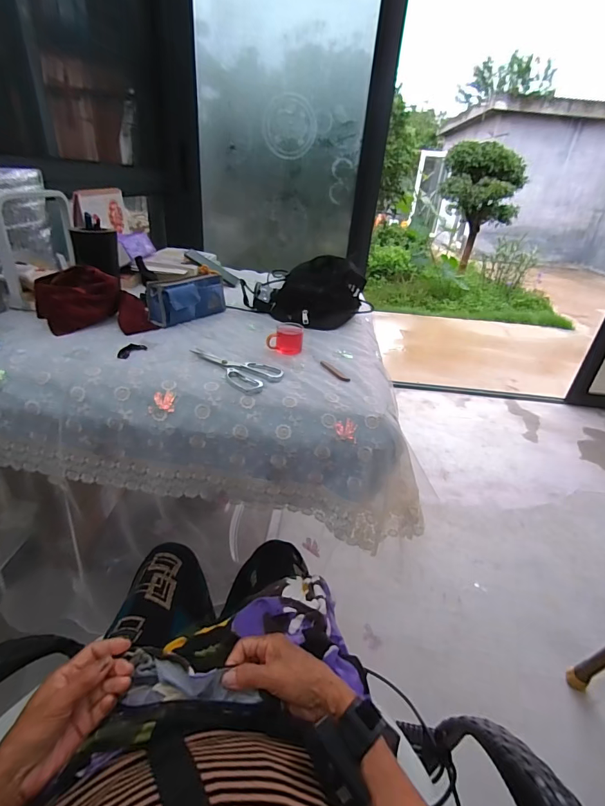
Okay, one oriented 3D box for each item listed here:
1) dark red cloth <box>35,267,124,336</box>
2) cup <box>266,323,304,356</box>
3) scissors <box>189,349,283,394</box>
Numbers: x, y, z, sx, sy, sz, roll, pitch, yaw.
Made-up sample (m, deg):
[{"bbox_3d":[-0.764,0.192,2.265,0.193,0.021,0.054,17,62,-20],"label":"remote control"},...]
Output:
[{"bbox_3d":[-0.458,-0.218,0.778,0.118,0.093,0.142,28,37,34],"label":"dark red cloth"},{"bbox_3d":[-0.033,-0.135,0.772,0.068,0.051,0.065,5,30,0],"label":"cup"},{"bbox_3d":[-0.125,-0.068,0.685,0.189,0.013,0.098,25,36,31],"label":"scissors"}]

